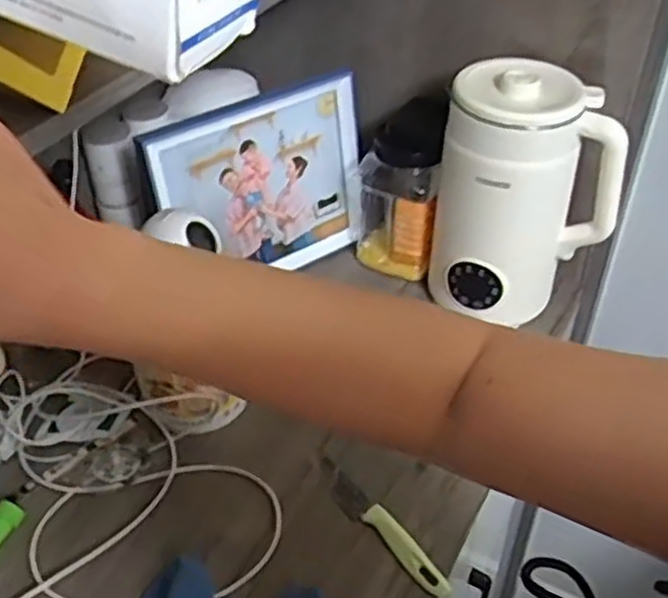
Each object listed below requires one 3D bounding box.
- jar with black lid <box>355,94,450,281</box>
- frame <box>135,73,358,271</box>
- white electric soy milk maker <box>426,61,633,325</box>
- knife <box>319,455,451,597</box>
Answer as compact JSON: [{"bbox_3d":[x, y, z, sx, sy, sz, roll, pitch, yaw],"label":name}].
[{"bbox_3d":[0.077,-0.130,0.952,0.101,0.209,0.100,6,41,7],"label":"jar with black lid"},{"bbox_3d":[-0.082,-0.133,0.941,0.277,0.221,0.027,-27,39,-28],"label":"frame"},{"bbox_3d":[0.206,-0.111,0.862,0.174,0.267,0.107,-6,41,-6],"label":"white electric soy milk maker"},{"bbox_3d":[0.042,0.204,0.709,0.025,0.020,0.164,-31,49,-30],"label":"knife"}]

